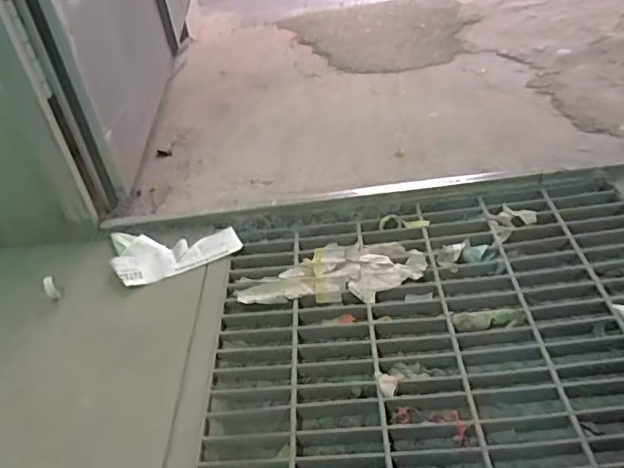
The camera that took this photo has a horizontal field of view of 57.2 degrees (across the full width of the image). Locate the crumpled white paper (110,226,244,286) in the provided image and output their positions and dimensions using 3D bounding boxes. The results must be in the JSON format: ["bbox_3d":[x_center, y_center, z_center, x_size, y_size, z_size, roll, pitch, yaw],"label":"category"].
[{"bbox_3d":[-0.271,0.033,1.141,0.247,0.023,0.144,-13,37,-4],"label":"crumpled white paper"}]

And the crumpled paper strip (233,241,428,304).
[{"bbox_3d":[0.036,0.065,1.061,0.337,0.015,0.153,-4,37,8],"label":"crumpled paper strip"}]

